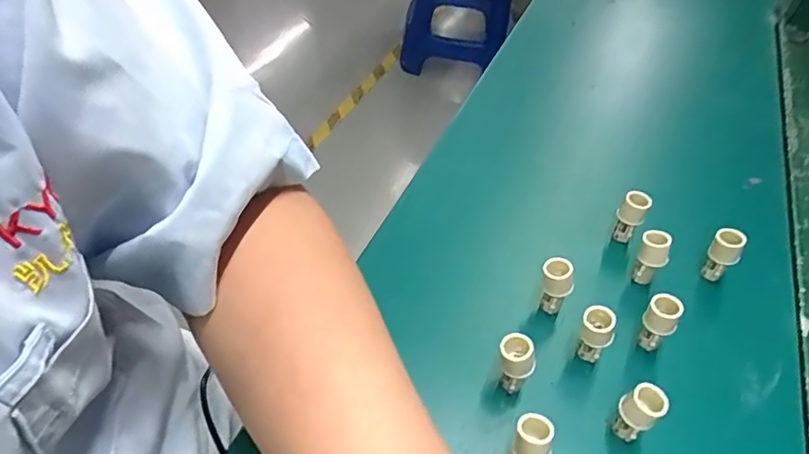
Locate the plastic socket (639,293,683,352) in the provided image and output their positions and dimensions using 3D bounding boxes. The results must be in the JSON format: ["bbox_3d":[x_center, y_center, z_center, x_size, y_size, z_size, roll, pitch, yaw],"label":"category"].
[{"bbox_3d":[0.163,0.065,0.345,0.019,0.049,0.014,32,53,22],"label":"plastic socket"}]

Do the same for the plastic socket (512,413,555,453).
[{"bbox_3d":[0.068,0.119,0.287,0.020,0.039,0.019,19,49,12],"label":"plastic socket"}]

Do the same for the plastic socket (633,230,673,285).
[{"bbox_3d":[0.178,0.023,0.385,0.020,0.044,0.015,27,51,18],"label":"plastic socket"}]

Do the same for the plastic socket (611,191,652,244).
[{"bbox_3d":[0.175,-0.006,0.412,0.019,0.047,0.015,31,53,21],"label":"plastic socket"}]

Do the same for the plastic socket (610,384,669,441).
[{"bbox_3d":[0.133,0.108,0.304,0.018,0.044,0.018,2,48,-3],"label":"plastic socket"}]

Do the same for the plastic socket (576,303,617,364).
[{"bbox_3d":[0.120,0.070,0.336,0.020,0.045,0.016,27,52,18],"label":"plastic socket"}]

